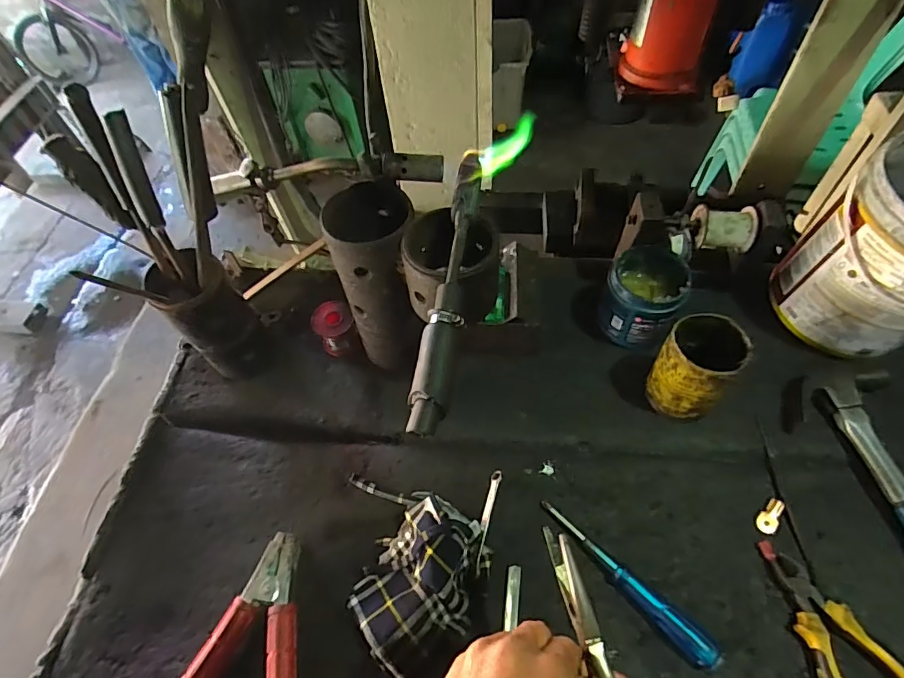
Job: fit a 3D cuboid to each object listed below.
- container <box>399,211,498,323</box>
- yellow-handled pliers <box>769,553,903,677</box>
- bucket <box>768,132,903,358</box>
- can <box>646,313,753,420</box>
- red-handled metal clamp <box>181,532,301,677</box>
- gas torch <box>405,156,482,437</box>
[{"bbox_3d":[-0.005,-0.062,0.471,0.091,0.098,0.085,-2,56,3],"label":"container"},{"bbox_3d":[0.351,0.272,0.439,0.075,0.021,0.153,-13,56,-4],"label":"yellow-handled pliers"},{"bbox_3d":[0.513,-0.098,0.556,0.178,0.192,0.181,-35,60,-17],"label":"bucket"},{"bbox_3d":[0.270,0.034,0.549,0.077,0.116,0.076,-40,62,-20],"label":"can"},{"bbox_3d":[-0.189,0.275,0.491,0.101,0.034,0.149,3,57,7],"label":"red-handled metal clamp"},{"bbox_3d":[0.002,-0.058,0.411,0.027,0.030,0.283,6,57,9],"label":"gas torch"}]

